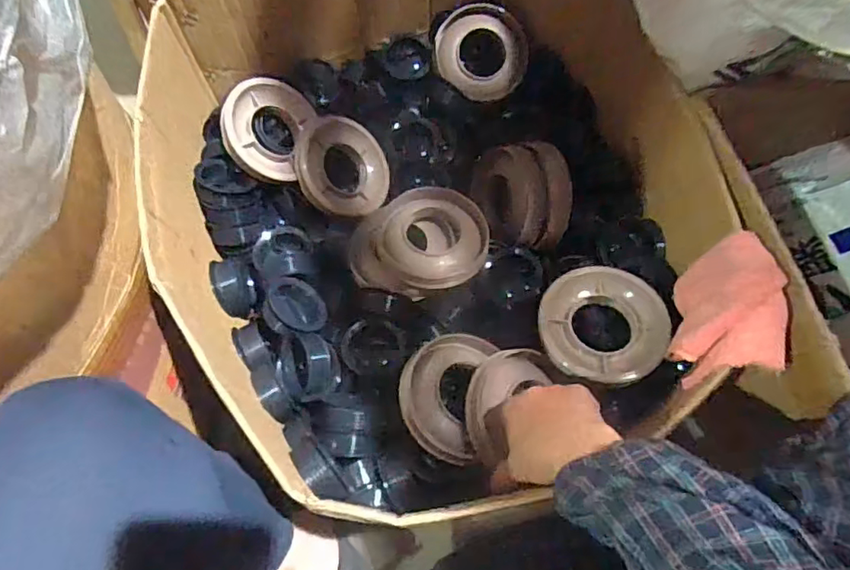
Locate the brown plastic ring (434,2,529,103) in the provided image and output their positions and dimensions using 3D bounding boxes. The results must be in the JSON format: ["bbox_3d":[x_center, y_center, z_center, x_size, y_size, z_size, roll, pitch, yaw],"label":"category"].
[{"bbox_3d":[0.077,-0.312,0.768,0.125,0.018,0.114,35,96,-3],"label":"brown plastic ring"}]

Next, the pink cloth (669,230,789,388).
[{"bbox_3d":[0.264,0.028,0.497,0.077,0.097,0.136,19,70,8],"label":"pink cloth"}]

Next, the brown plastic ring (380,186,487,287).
[{"bbox_3d":[0.010,-0.054,0.658,0.122,0.029,0.112,0,68,1],"label":"brown plastic ring"}]

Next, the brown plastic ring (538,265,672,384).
[{"bbox_3d":[0.177,0.041,0.567,0.123,0.036,0.109,21,70,9],"label":"brown plastic ring"}]

